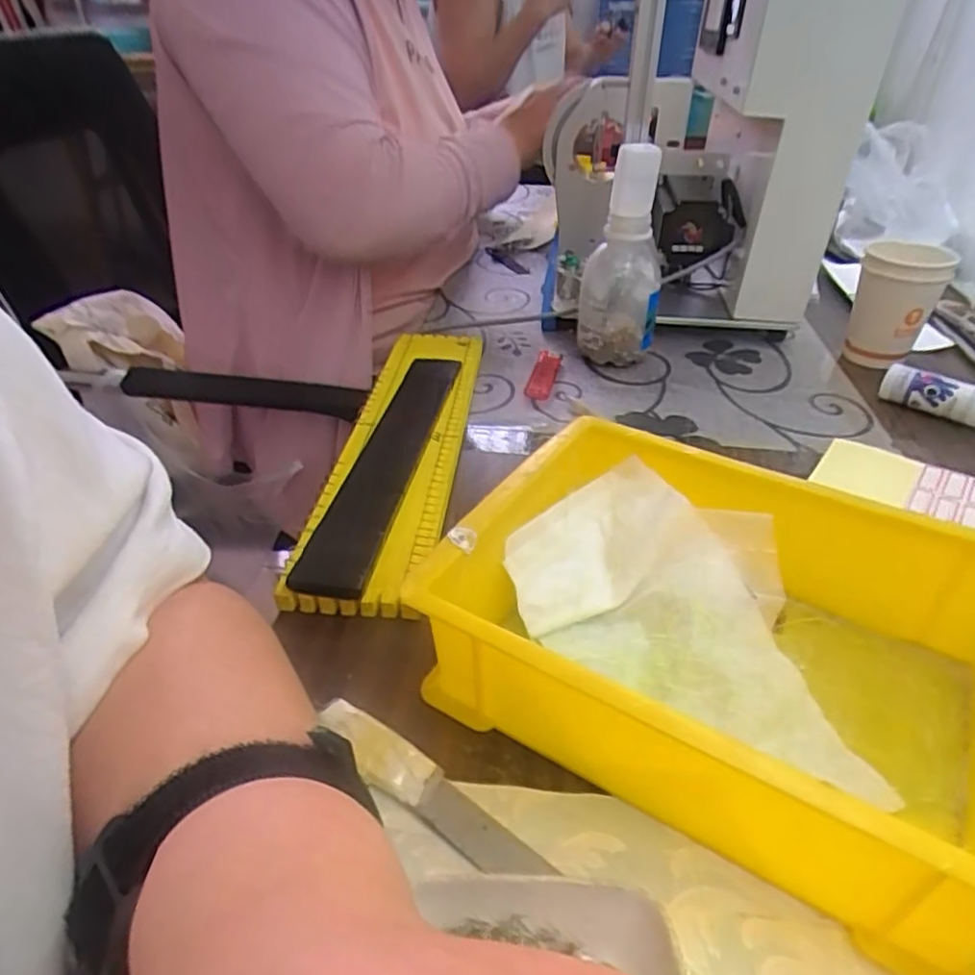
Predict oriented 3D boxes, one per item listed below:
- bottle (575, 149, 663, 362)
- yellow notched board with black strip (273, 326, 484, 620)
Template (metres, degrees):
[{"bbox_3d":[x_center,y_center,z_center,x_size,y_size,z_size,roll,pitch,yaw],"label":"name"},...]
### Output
[{"bbox_3d":[0.116,-0.190,0.566,0.067,0.180,0.057,6,36,9],"label":"bottle"},{"bbox_3d":[-0.060,-0.039,0.485,0.079,0.023,0.338,3,35,4],"label":"yellow notched board with black strip"}]

